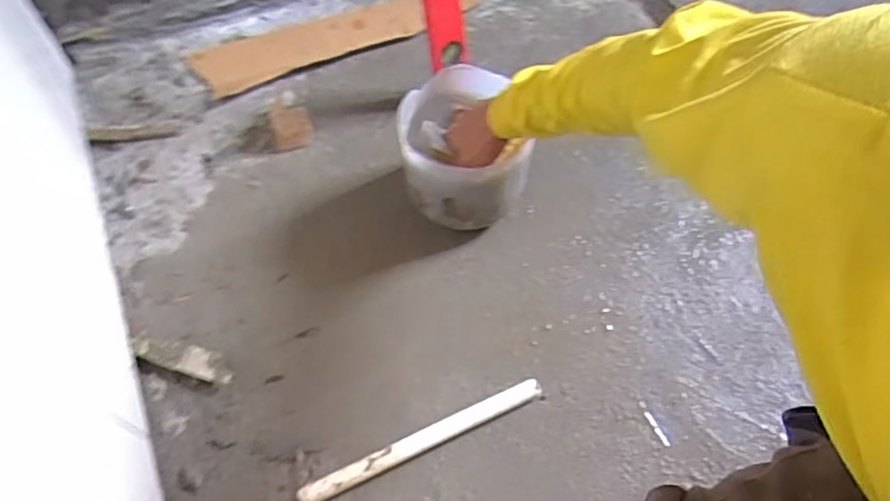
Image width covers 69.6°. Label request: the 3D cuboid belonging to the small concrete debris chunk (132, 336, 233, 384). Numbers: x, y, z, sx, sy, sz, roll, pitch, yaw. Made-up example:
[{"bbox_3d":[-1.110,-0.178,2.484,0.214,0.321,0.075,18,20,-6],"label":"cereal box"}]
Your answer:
[{"bbox_3d":[-0.292,0.123,0.724,0.117,0.025,0.030,16,61,7],"label":"small concrete debris chunk"}]

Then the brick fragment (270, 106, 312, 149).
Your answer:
[{"bbox_3d":[-0.213,-0.170,0.887,0.053,0.022,0.060,-10,61,-8],"label":"brick fragment"}]

